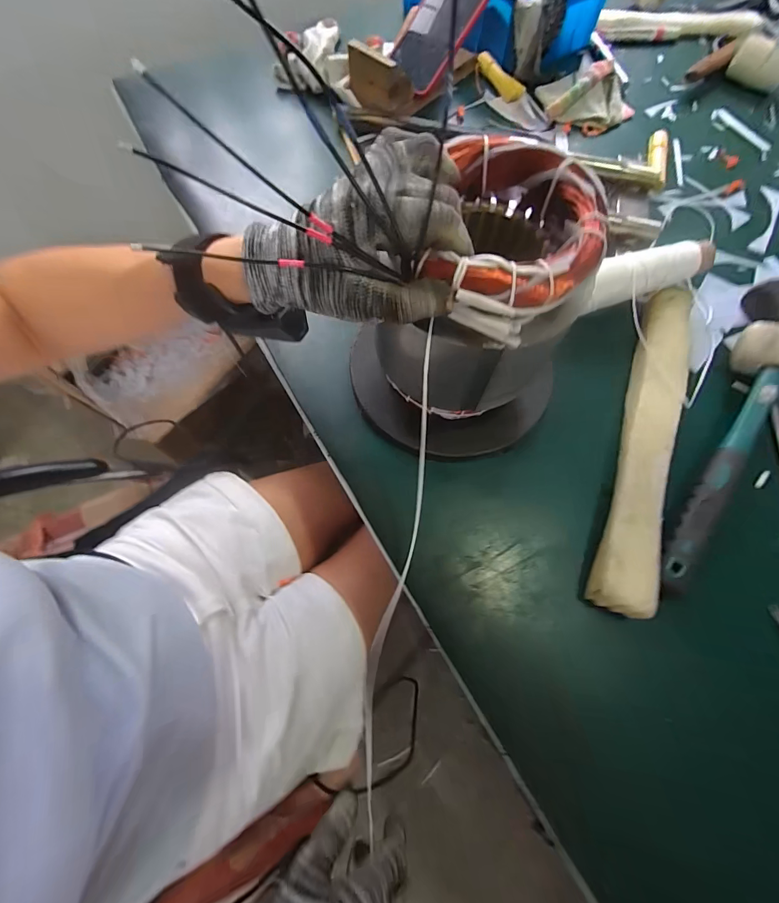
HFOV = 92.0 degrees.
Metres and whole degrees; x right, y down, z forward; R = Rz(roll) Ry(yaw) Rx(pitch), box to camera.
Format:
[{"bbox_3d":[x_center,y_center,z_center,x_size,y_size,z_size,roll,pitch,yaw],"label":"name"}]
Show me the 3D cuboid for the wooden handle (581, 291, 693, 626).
[{"bbox_3d":[0.233,-0.019,0.344,0.044,0.041,0.323,22,71,7],"label":"wooden handle"}]

